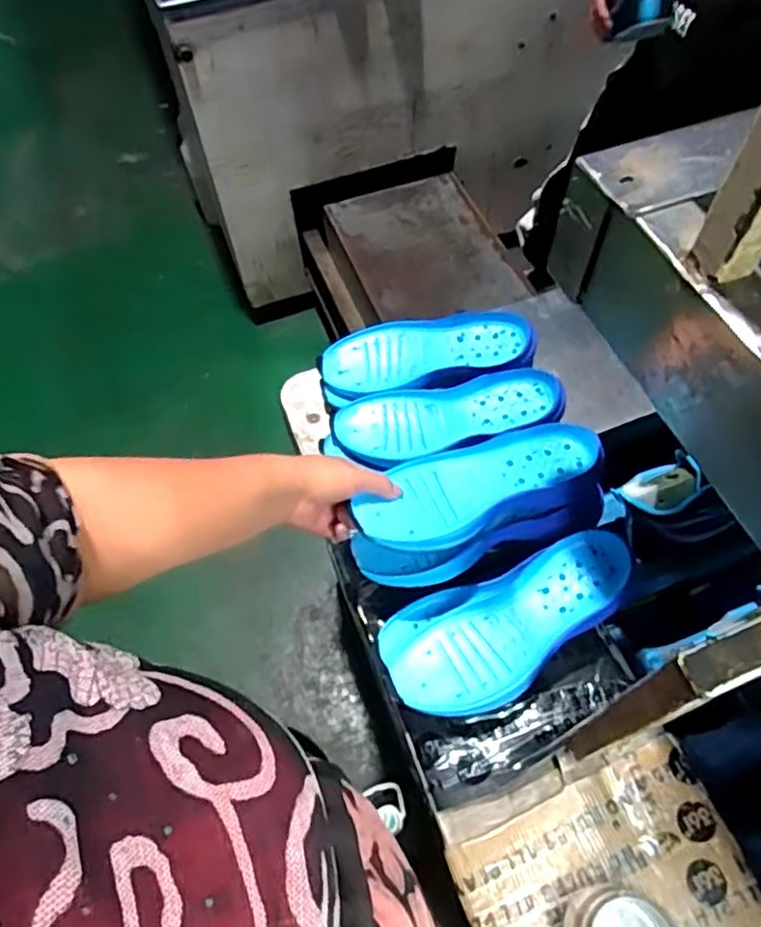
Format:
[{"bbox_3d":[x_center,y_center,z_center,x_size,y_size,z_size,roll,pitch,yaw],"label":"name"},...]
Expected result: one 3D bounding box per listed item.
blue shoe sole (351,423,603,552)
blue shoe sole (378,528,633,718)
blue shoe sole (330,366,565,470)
[{"bbox_3d":[0.097,0.016,0.643,0.262,0.037,0.101,-22,63,-17],"label":"blue shoe sole"},{"bbox_3d":[0.124,0.164,0.627,0.252,0.057,0.120,-16,62,-8],"label":"blue shoe sole"},{"bbox_3d":[0.076,-0.053,0.754,0.264,0.023,0.093,-11,61,10],"label":"blue shoe sole"}]

